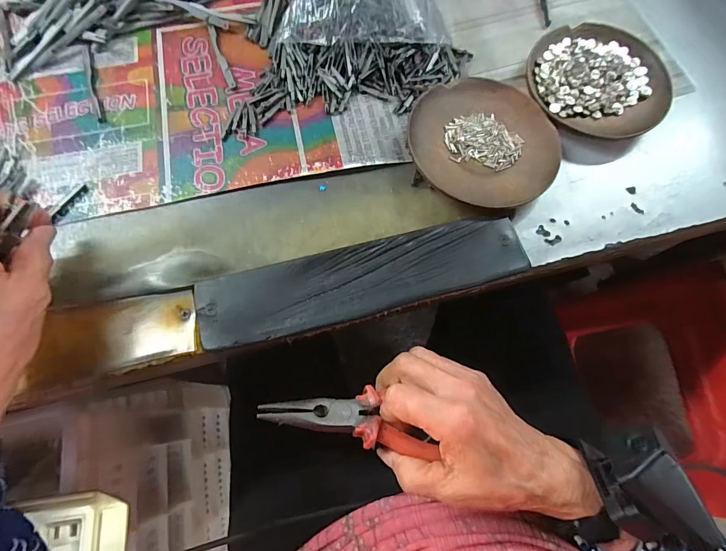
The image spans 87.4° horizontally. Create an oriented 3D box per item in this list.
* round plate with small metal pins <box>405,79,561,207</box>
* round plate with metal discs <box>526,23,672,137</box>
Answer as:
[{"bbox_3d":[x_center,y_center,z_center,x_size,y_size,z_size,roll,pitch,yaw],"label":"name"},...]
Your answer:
[{"bbox_3d":[0.091,-0.104,0.293,0.110,0.019,0.112,0,71,0],"label":"round plate with small metal pins"},{"bbox_3d":[0.194,-0.163,0.317,0.111,0.016,0.110,0,71,0],"label":"round plate with metal discs"}]

